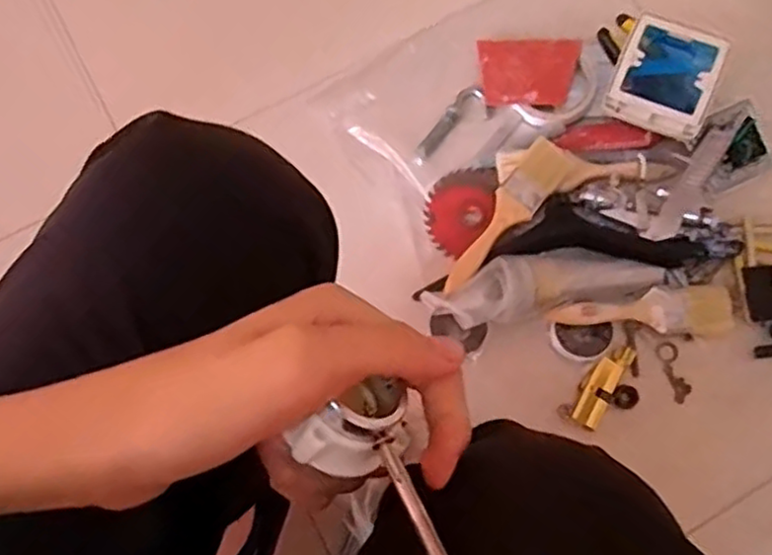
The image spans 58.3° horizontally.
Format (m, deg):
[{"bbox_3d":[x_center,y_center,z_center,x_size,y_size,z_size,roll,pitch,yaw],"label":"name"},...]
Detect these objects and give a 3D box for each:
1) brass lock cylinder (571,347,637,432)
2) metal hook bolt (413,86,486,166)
[{"bbox_3d":[0.212,0.106,0.682,0.032,0.014,0.088,30,75,9],"label":"brass lock cylinder"},{"bbox_3d":[0.070,-0.170,0.774,0.024,0.010,0.112,37,77,11],"label":"metal hook bolt"}]

